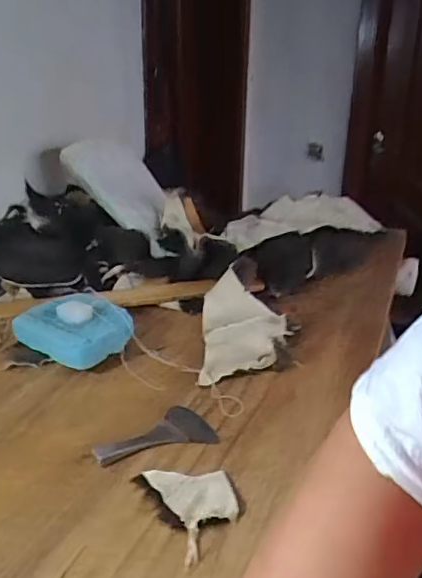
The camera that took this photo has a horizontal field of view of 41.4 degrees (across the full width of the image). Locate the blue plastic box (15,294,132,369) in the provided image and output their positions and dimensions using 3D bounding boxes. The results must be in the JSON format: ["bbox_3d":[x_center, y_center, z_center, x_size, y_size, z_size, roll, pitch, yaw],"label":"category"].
[{"bbox_3d":[-0.208,0.059,0.830,0.168,0.062,0.133,14,26,27],"label":"blue plastic box"}]

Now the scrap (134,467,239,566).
[{"bbox_3d":[-0.013,0.205,0.547,0.082,0.010,0.120,-12,26,-27],"label":"scrap"}]

